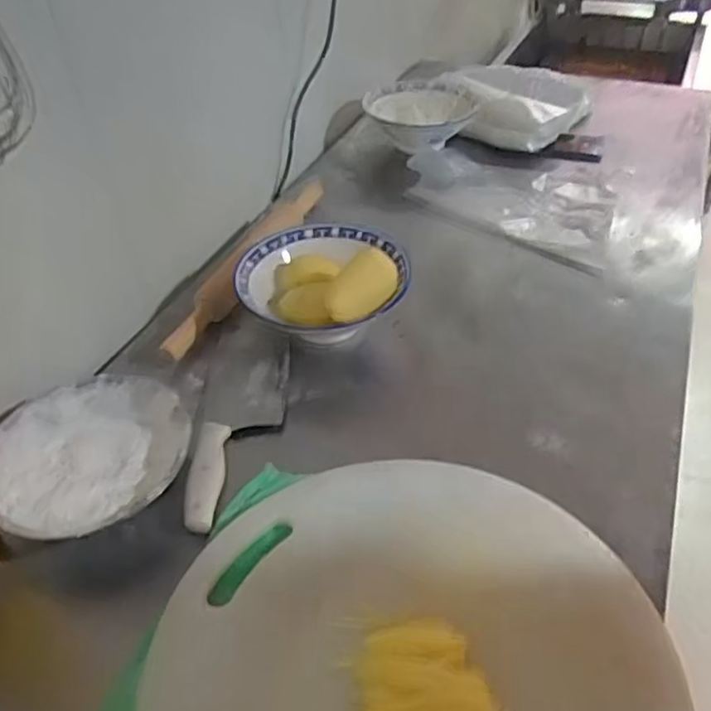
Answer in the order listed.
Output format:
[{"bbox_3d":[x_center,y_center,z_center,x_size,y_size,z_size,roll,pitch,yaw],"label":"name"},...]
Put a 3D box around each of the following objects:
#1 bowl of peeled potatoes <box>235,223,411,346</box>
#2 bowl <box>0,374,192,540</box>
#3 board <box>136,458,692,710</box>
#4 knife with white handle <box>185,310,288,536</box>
[{"bbox_3d":[-0.037,-0.083,0.752,0.187,0.088,0.182,-2,42,2],"label":"bowl of peeled potatoes"},{"bbox_3d":[-0.237,0.094,0.596,0.174,0.045,0.165,-2,42,2],"label":"bowl"},{"bbox_3d":[0.040,0.218,0.466,0.358,0.036,0.351,-2,42,2],"label":"board"},{"bbox_3d":[-0.112,0.043,0.670,0.084,0.026,0.288,-4,42,-1],"label":"knife with white handle"}]

